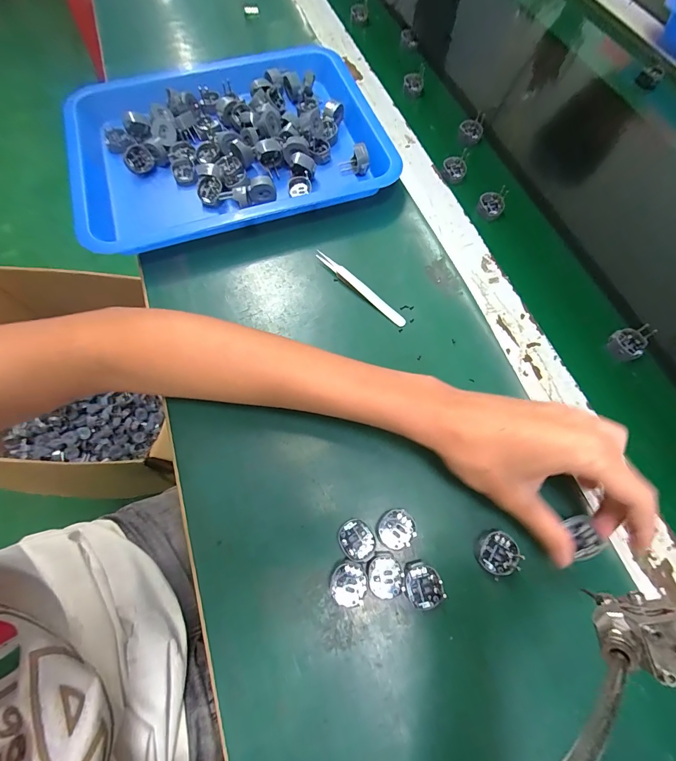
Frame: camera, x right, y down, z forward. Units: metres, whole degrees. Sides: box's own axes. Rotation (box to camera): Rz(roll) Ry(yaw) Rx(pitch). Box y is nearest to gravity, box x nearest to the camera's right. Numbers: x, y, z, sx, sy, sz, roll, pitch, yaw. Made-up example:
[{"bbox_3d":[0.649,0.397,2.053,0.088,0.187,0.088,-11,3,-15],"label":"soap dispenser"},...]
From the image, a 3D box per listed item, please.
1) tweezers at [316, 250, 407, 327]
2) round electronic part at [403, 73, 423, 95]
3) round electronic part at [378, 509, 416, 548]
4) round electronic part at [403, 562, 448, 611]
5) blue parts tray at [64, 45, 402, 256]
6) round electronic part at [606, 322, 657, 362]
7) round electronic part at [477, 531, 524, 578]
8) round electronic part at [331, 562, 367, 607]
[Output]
[{"bbox_3d":[0.021,-0.090,0.344,0.112,0.010,0.013,42,73,15],"label":"tweezers"},{"bbox_3d":[0.102,-0.401,0.478,0.027,0.016,0.019,11,68,4],"label":"round electronic part"},{"bbox_3d":[0.043,0.108,0.258,0.027,0.004,0.025,0,67,0],"label":"round electronic part"},{"bbox_3d":[0.059,0.142,0.247,0.025,0.009,0.028,-9,68,-4],"label":"round electronic part"},{"bbox_3d":[-0.118,-0.269,0.399,0.336,0.035,0.262,-18,69,-8],"label":"blue parts tray"},{"bbox_3d":[0.269,-0.036,0.325,0.028,0.025,0.028,0,67,0],"label":"round electronic part"},{"bbox_3d":[0.114,0.124,0.254,0.029,0.011,0.028,0,67,0],"label":"round electronic part"},{"bbox_3d":[0.008,0.142,0.247,0.024,0.007,0.026,0,67,0],"label":"round electronic part"}]

